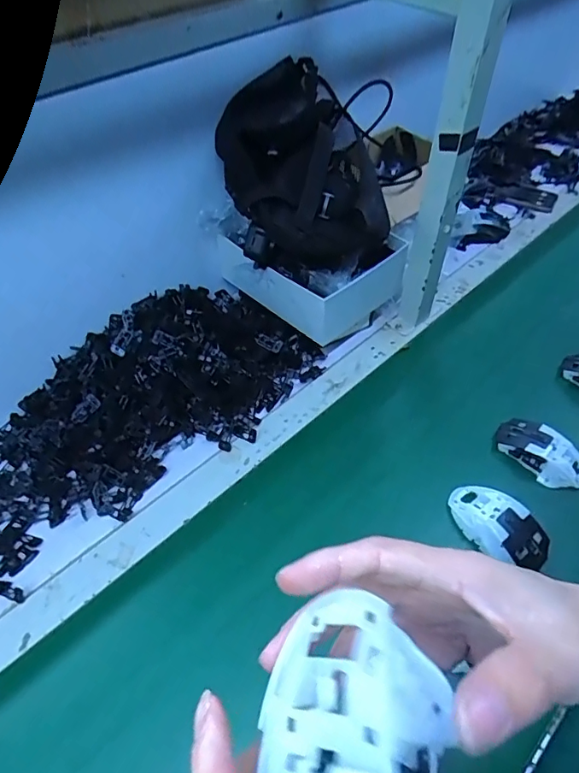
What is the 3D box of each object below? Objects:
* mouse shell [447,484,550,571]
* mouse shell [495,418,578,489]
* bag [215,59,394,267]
[{"bbox_3d":[0.237,0.157,0.567,0.113,0.029,0.060,35,58,27],"label":"mouse shell"},{"bbox_3d":[0.318,0.083,0.626,0.117,0.036,0.066,36,59,28],"label":"mouse shell"},{"bbox_3d":[0.015,-0.287,0.678,0.198,0.198,0.185,-16,51,-12],"label":"bag"}]

